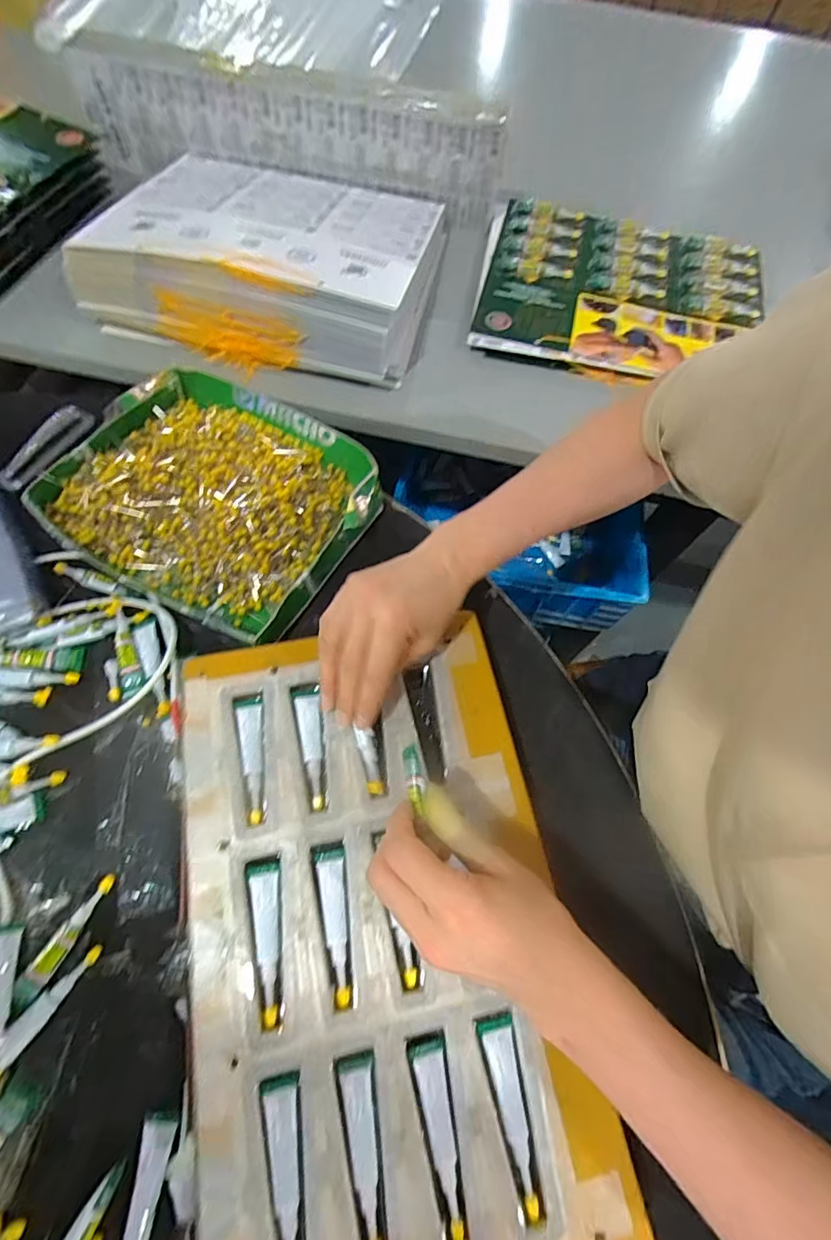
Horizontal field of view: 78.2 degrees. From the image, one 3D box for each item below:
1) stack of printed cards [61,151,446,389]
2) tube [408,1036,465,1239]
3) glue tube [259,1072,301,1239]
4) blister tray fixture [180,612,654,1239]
[{"bbox_3d":[-0.147,-0.421,0.566,0.324,0.080,0.307,14,65,3],"label":"stack of printed cards"},{"bbox_3d":[0.014,0.281,0.280,0.019,0.004,0.083,-8,65,-7],"label":"tube"},{"bbox_3d":[-0.069,0.295,0.271,0.018,0.006,0.085,-8,65,-7],"label":"glue tube"},{"bbox_3d":[-0.025,0.182,0.321,0.226,0.014,0.371,-9,66,-7],"label":"blister tray fixture"}]

